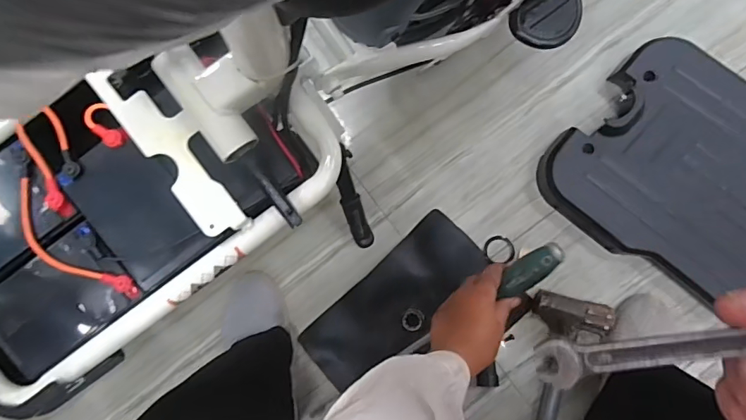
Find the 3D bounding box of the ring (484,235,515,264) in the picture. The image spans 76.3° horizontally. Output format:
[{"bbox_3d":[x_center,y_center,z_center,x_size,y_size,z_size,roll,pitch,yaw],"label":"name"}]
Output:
[{"bbox_3d":[0.183,0.058,0.688,0.044,0.004,0.041,-1,83,6],"label":"ring"}]

